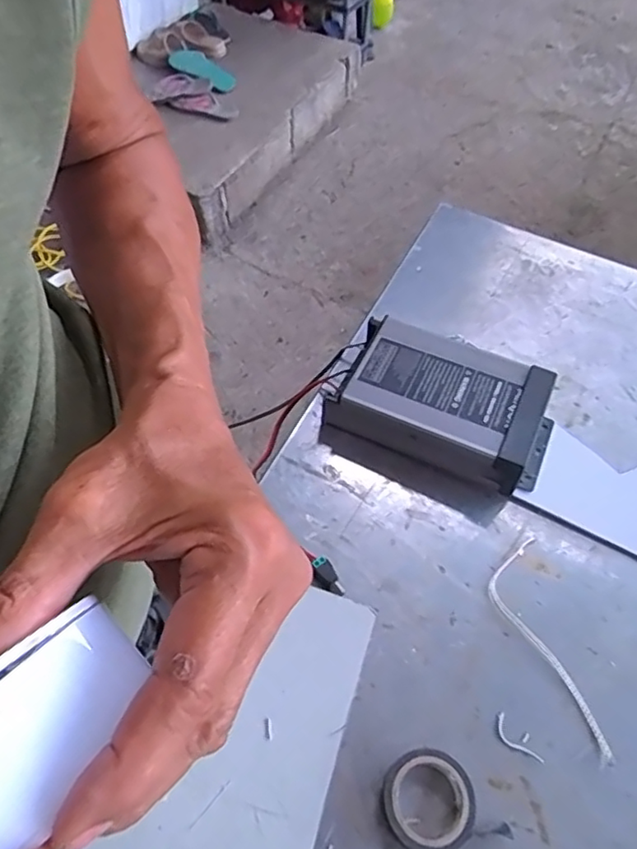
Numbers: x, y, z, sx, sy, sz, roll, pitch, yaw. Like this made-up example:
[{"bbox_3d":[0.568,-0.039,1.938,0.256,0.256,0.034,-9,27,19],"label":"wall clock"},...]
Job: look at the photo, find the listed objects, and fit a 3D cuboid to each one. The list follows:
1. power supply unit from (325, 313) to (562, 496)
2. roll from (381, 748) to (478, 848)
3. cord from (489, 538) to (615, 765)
[{"bbox_3d":[0.115,-0.019,0.539,0.183,0.054,0.109,22,57,11],"label":"power supply unit"},{"bbox_3d":[0.070,0.239,0.383,0.055,0.020,0.056,2,56,-2],"label":"roll"},{"bbox_3d":[0.164,0.164,0.450,0.048,0.006,0.161,-5,56,-7],"label":"cord"}]

